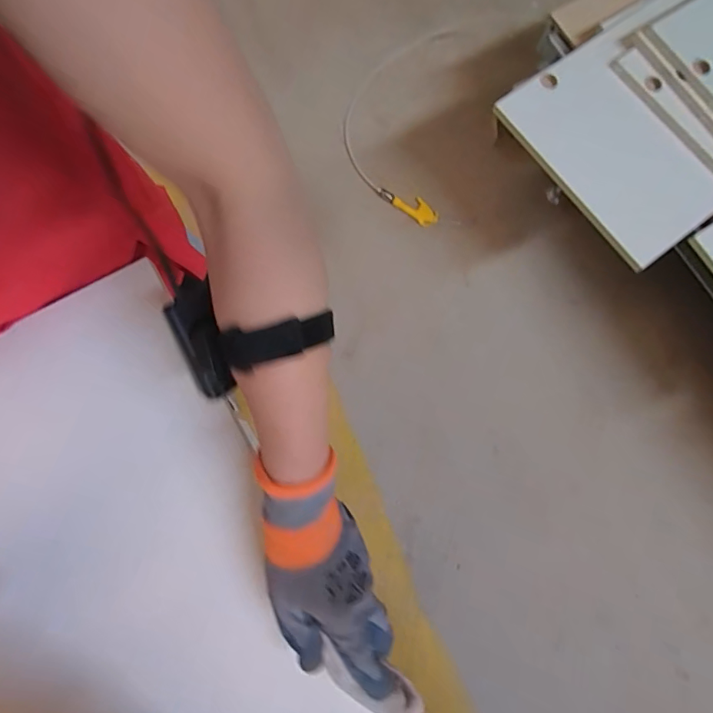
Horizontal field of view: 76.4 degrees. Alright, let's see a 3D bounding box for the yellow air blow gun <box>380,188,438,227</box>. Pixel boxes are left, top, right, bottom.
[{"bbox_3d":[0.145,-0.414,1.224,0.168,0.022,0.060,38,81,6],"label":"yellow air blow gun"}]

